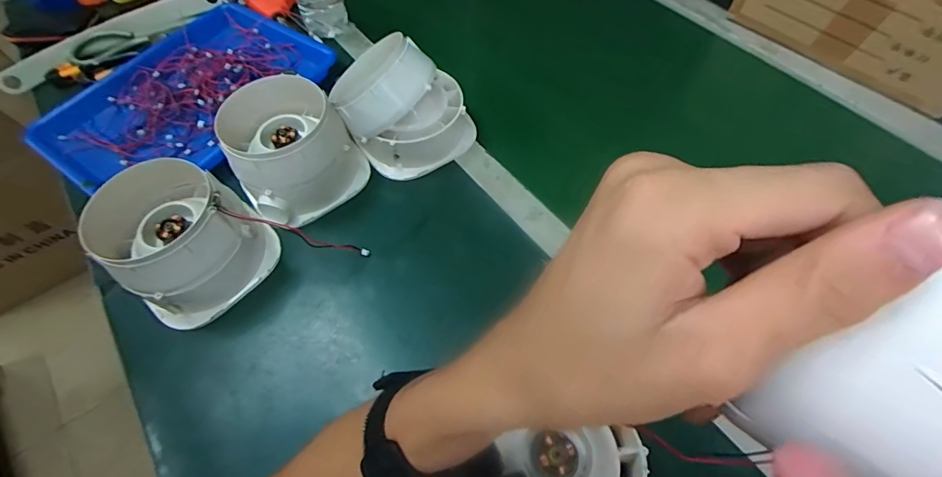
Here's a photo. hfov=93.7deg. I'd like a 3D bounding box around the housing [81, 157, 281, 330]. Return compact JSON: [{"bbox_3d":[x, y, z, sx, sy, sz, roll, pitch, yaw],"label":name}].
[{"bbox_3d":[-0.281,0.008,0.433,0.112,0.098,0.123,25,64,17],"label":"housing"}]

